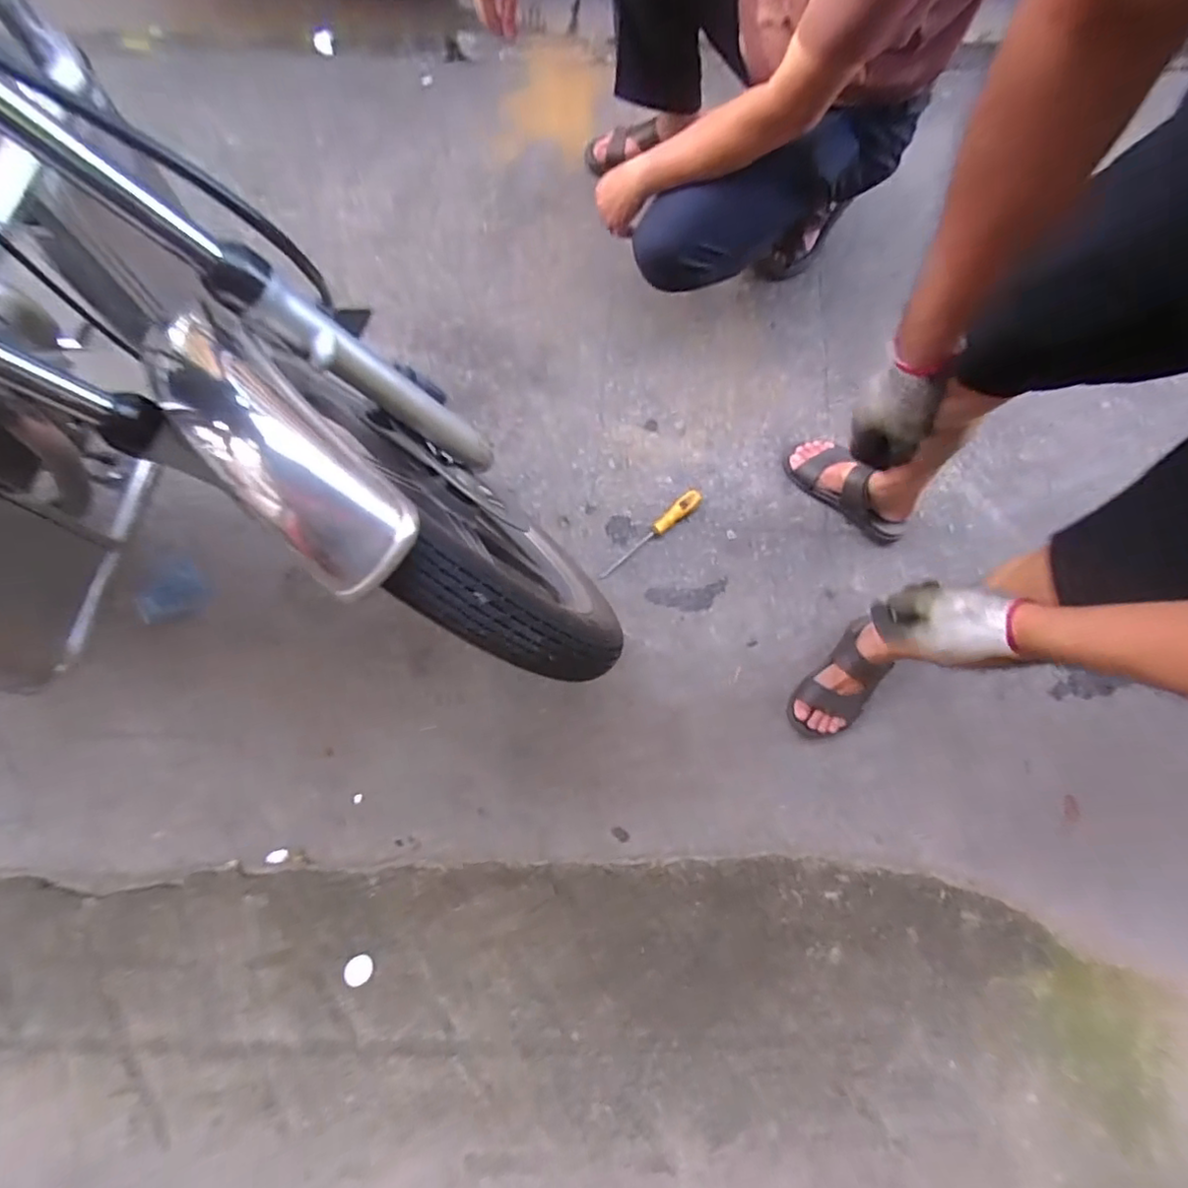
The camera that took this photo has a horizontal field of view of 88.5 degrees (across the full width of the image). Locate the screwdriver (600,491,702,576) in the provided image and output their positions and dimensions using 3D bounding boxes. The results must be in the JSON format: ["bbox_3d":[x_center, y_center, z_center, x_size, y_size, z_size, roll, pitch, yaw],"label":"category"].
[{"bbox_3d":[0.107,-0.116,1.150,0.251,0.031,0.030,-39,77,-9],"label":"screwdriver"}]

